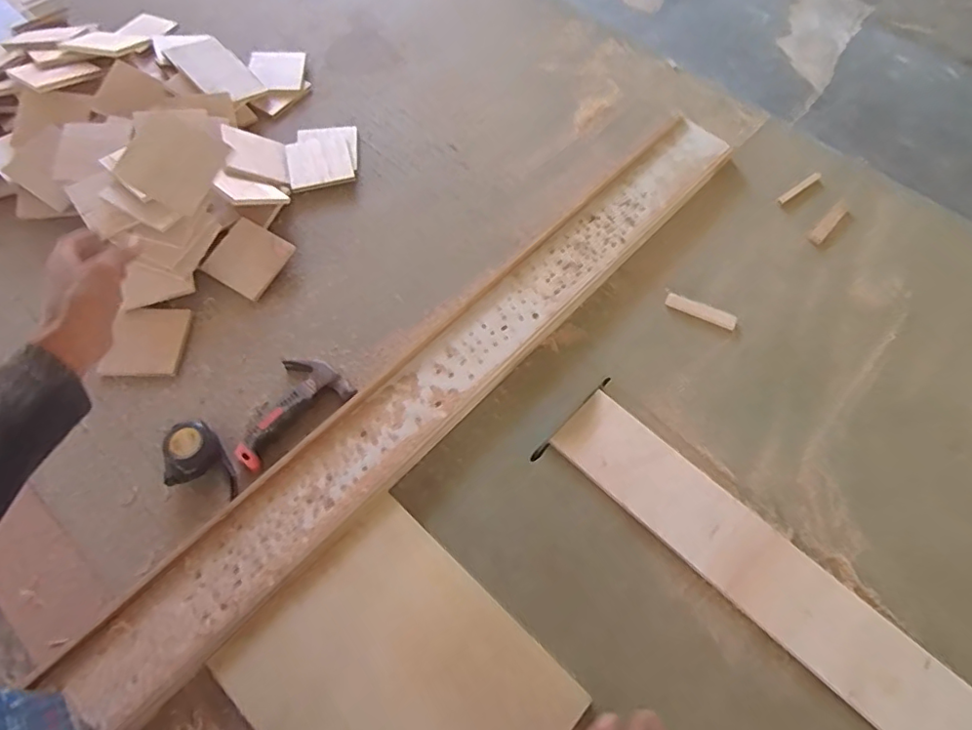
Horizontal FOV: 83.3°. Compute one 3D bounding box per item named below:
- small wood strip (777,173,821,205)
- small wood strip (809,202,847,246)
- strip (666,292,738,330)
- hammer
[{"bbox_3d":[0.515,-0.291,0.900,0.101,0.007,0.014,-32,68,-16],"label":"small wood strip"},{"bbox_3d":[0.548,-0.226,0.874,0.021,0.006,0.100,41,70,18],"label":"small wood strip"},{"bbox_3d":[0.306,-0.077,0.777,0.099,0.004,0.024,23,65,10],"label":"strip"},{"bbox_3d":[-0.259,0.050,0.700,0.157,0.024,0.096,-38,70,-18],"label":"hammer"}]

